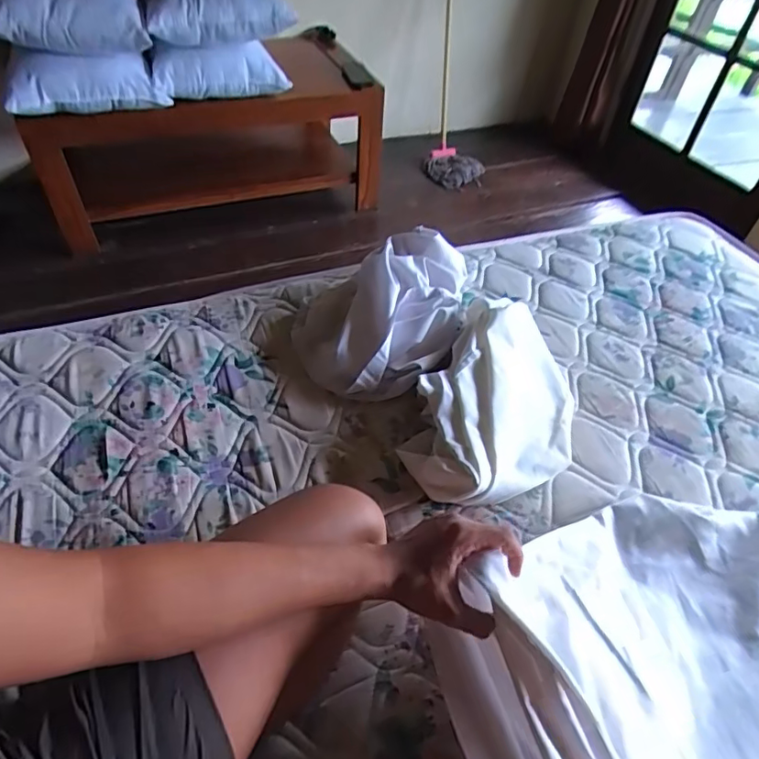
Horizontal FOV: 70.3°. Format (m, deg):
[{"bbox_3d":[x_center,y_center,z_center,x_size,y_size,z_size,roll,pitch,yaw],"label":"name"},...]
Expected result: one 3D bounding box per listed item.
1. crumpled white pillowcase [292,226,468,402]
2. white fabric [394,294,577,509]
[{"bbox_3d":[0.006,-0.121,0.896,0.243,0.116,0.315,24,49,17],"label":"crumpled white pillowcase"},{"bbox_3d":[0.177,0.024,0.796,0.215,0.083,0.384,16,47,10],"label":"white fabric"}]

